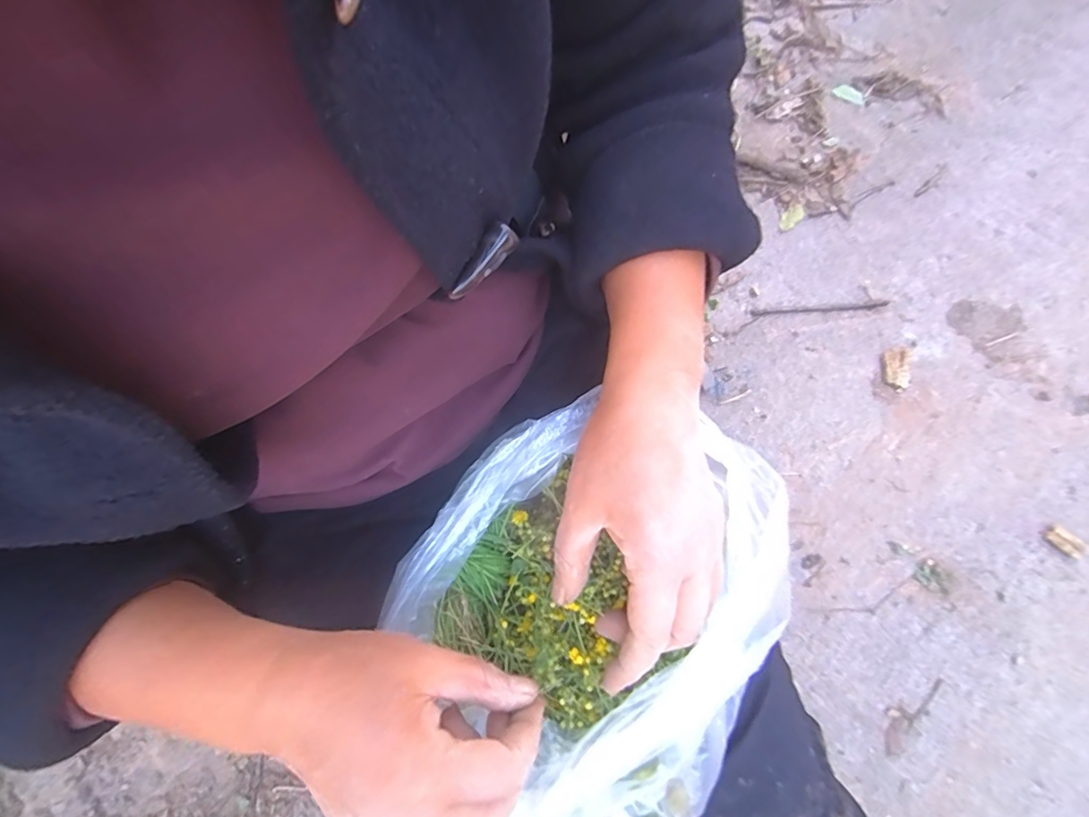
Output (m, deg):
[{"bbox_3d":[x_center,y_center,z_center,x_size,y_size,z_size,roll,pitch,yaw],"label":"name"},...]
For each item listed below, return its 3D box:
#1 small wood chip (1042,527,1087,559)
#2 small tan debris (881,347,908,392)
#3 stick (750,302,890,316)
[{"bbox_3d":[0.627,0.162,0.608,0.024,0.004,0.044,-43,70,-11],"label":"small wood chip"},{"bbox_3d":[0.499,-0.058,0.720,0.036,0.006,0.073,8,69,10],"label":"small tan debris"},{"bbox_3d":[0.418,-0.150,0.768,0.205,0.004,0.011,-4,68,5],"label":"stick"}]

